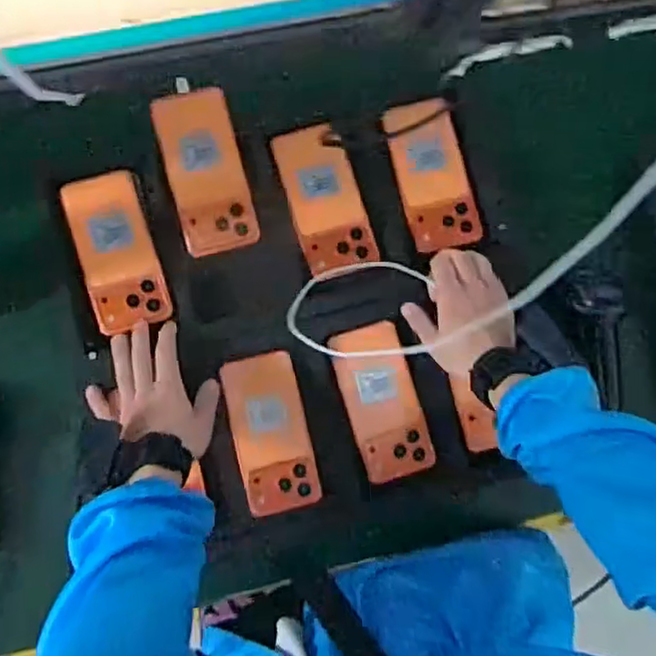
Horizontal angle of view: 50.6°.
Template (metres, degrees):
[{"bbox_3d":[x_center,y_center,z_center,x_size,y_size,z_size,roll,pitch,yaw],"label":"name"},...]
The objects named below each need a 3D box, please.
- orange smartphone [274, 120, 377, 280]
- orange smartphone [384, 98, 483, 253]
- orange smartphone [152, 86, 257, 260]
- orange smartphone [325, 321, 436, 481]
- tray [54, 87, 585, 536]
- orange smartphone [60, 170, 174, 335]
[{"bbox_3d":[-0.004,-0.140,0.755,0.077,0.013,0.154,-18,88,-7],"label":"orange smartphone"},{"bbox_3d":[0.116,-0.166,0.754,0.074,0.011,0.158,-15,91,-4],"label":"orange smartphone"},{"bbox_3d":[-0.128,-0.164,0.731,0.077,0.008,0.165,-14,101,-6],"label":"orange smartphone"},{"bbox_3d":[0.059,0.079,0.750,0.077,0.012,0.164,-16,87,-6],"label":"orange smartphone"},{"bbox_3d":[-0.038,-0.027,0.731,0.468,0.051,0.426,-7,93,-5],"label":"tray"},{"bbox_3d":[-0.221,-0.081,0.727,0.076,0.009,0.163,-18,86,-4],"label":"orange smartphone"}]

